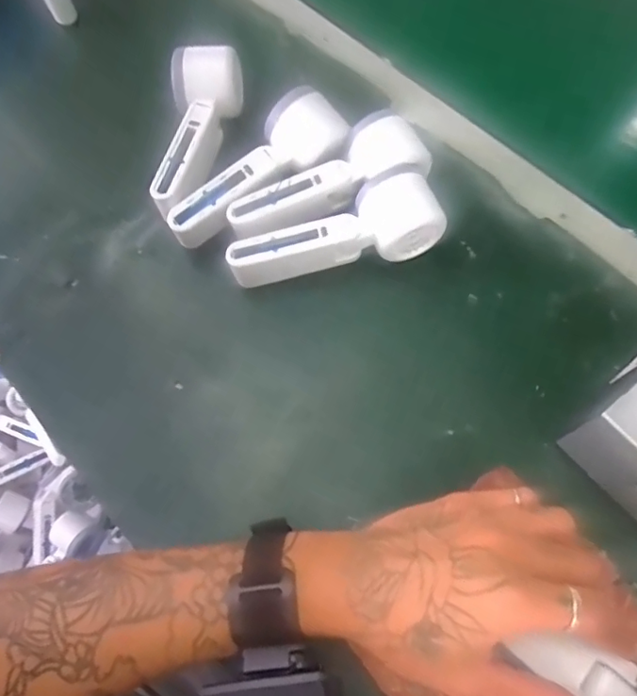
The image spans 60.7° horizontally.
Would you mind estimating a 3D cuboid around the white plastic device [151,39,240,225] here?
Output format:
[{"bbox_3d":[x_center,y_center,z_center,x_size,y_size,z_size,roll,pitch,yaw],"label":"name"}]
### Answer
[{"bbox_3d":[-0.101,-0.181,0.456,0.052,0.047,0.157,2,67,3],"label":"white plastic device"}]

